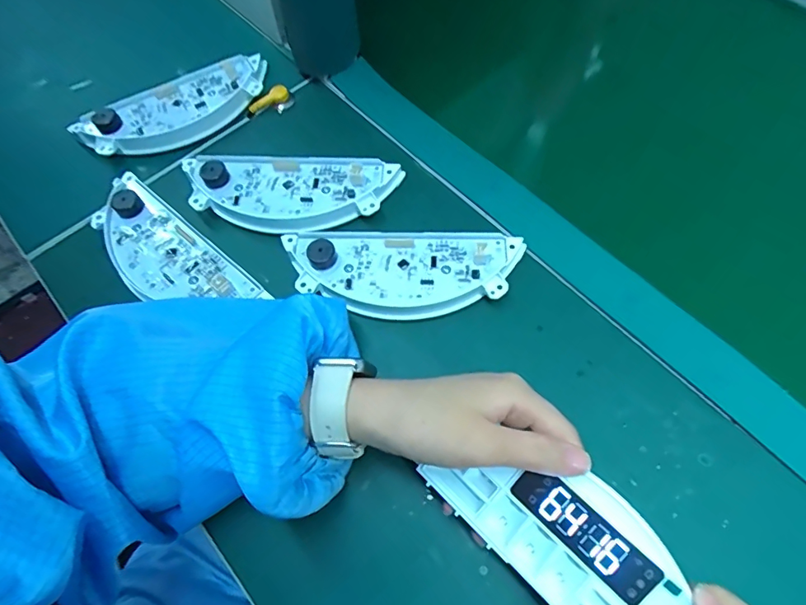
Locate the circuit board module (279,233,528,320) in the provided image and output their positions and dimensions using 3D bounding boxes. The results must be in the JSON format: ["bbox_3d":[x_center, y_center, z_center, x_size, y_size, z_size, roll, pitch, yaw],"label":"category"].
[{"bbox_3d":[0.001,-0.025,0.367,0.173,0.018,0.066,0,64,1],"label":"circuit board module"}]

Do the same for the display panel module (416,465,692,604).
[{"bbox_3d":[0.087,0.122,0.250,0.144,0.014,0.064,41,105,24],"label":"display panel module"}]

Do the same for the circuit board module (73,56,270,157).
[{"bbox_3d":[-0.208,-0.175,0.449,0.174,0.020,0.074,-20,65,-8],"label":"circuit board module"}]

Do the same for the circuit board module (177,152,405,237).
[{"bbox_3d":[-0.094,-0.089,0.402,0.173,0.020,0.072,4,64,3],"label":"circuit board module"}]

